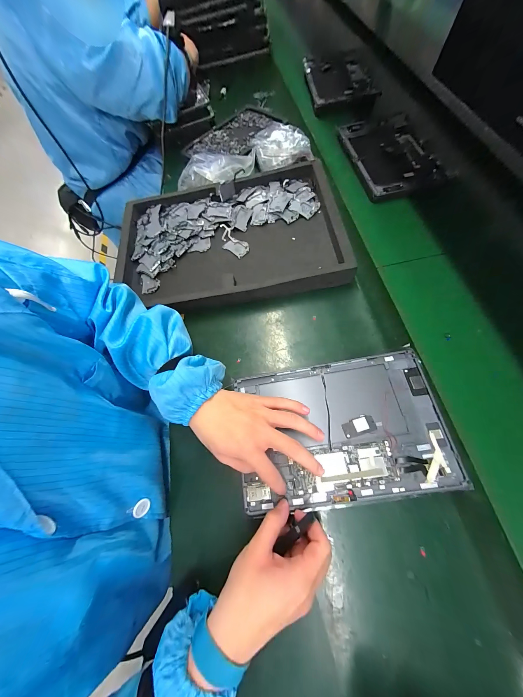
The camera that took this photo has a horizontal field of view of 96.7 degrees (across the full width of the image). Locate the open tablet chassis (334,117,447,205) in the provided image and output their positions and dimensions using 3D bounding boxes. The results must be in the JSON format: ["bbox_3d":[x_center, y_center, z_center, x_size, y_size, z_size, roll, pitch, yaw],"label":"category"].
[{"bbox_3d":[0.290,-0.441,0.529,0.177,0.018,0.263,-11,67,1],"label":"open tablet chassis"}]

